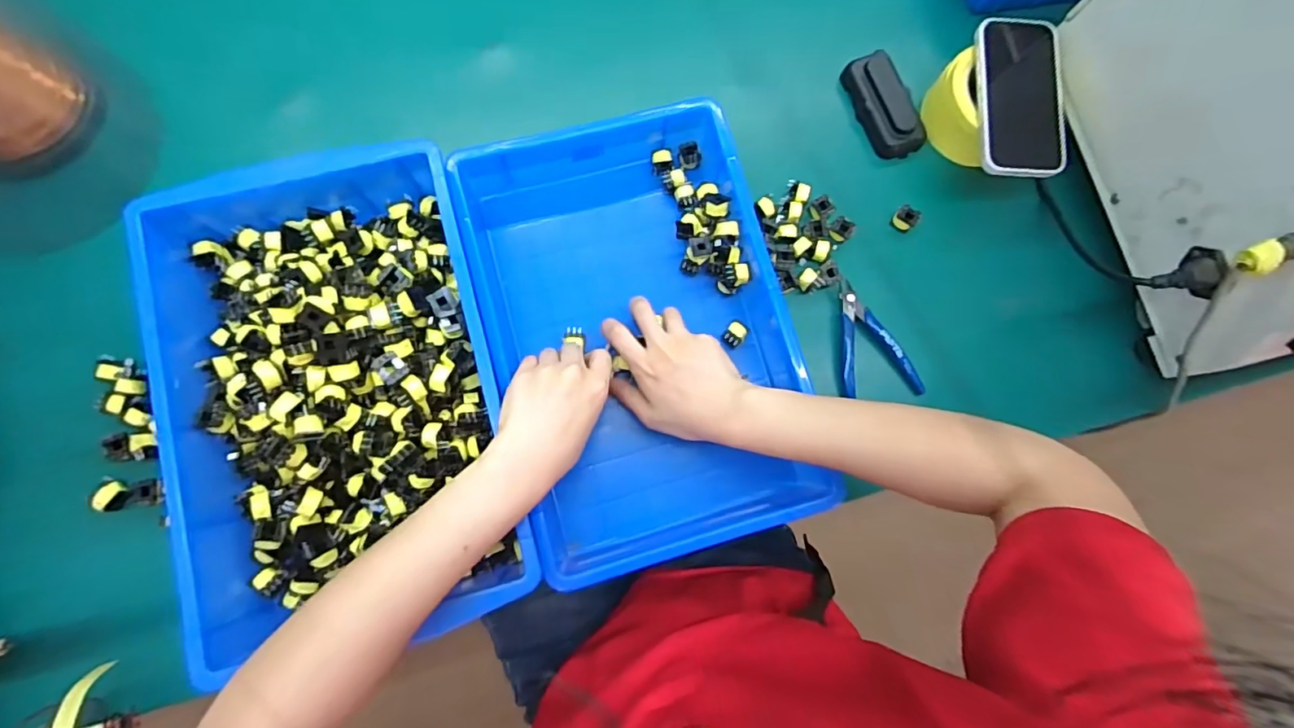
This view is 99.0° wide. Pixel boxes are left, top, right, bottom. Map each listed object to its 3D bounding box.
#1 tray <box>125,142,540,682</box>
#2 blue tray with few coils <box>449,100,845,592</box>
[{"bbox_3d":[-0.242,0.011,0.425,0.226,0.081,0.351,-14,83,-6],"label":"tray"},{"bbox_3d":[-0.009,-0.023,0.480,0.247,0.070,0.374,-14,83,-6],"label":"blue tray with few coils"}]

